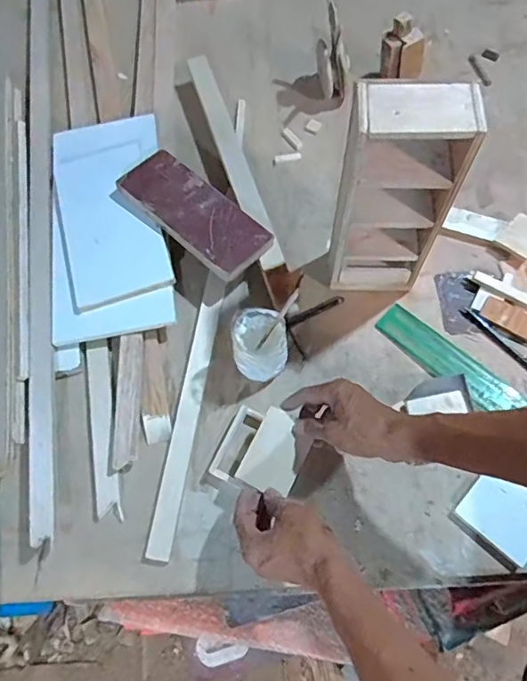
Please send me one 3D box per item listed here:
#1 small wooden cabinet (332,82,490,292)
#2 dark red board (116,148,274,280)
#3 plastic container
[{"bbox_3d":[0.142,-0.149,0.587,0.116,0.290,0.062,3,67,4],"label":"small wooden cabinet"},{"bbox_3d":[-0.098,-0.180,0.705,0.229,0.019,0.093,40,76,19],"label":"dark red board"},{"bbox_3d":[-0.003,0.008,0.635,0.062,0.089,0.065,0,67,3],"label":"plastic container"}]

